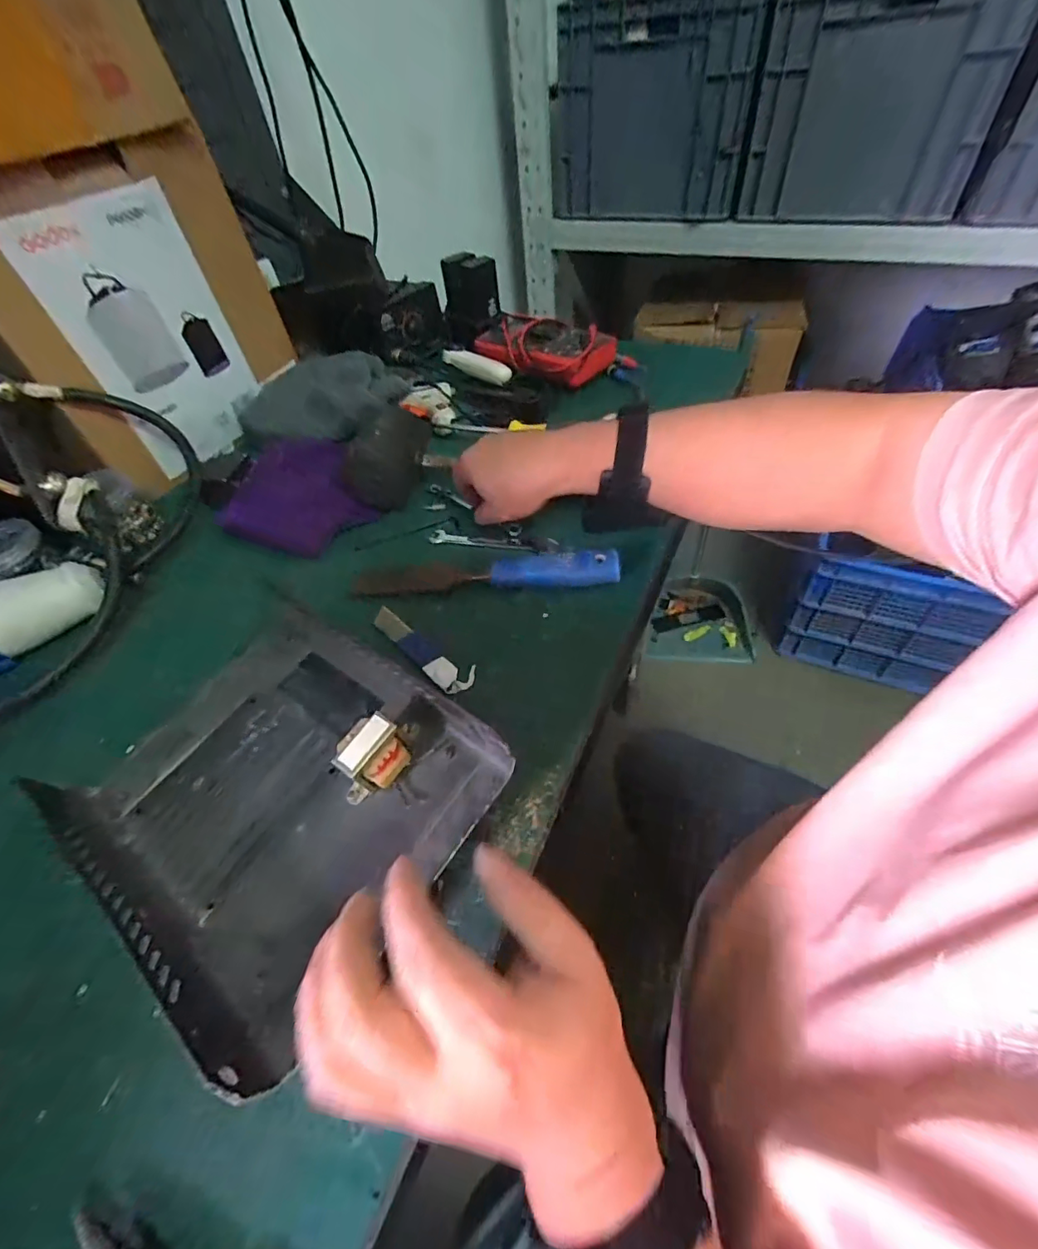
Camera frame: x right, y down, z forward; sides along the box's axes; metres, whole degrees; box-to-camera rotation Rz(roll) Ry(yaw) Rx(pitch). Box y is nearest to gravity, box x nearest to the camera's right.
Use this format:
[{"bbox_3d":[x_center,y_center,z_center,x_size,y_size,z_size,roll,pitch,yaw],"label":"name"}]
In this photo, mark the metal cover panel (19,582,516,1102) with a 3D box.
[{"bbox_3d":[-0.150,0.086,0.308,0.241,0.066,0.201,27,58,26],"label":"metal cover panel"}]

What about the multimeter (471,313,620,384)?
[{"bbox_3d":[0.029,-0.357,0.649,0.187,0.040,0.101,30,60,28],"label":"multimeter"}]

